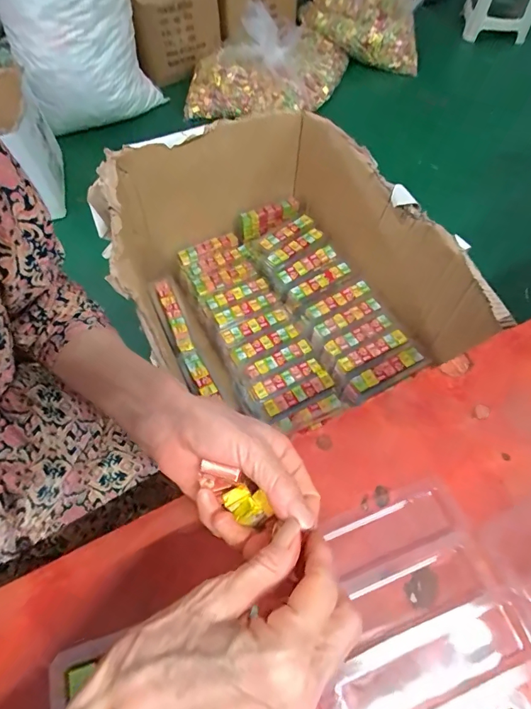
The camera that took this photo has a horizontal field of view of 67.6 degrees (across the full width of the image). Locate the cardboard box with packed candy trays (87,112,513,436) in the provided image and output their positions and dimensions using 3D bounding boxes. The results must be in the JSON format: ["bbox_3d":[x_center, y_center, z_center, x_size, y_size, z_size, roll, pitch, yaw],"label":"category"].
[{"bbox_3d":[0.006,-0.125,0.620,0.394,0.234,0.439,-25,64,-13],"label":"cardboard box with packed candy trays"}]

